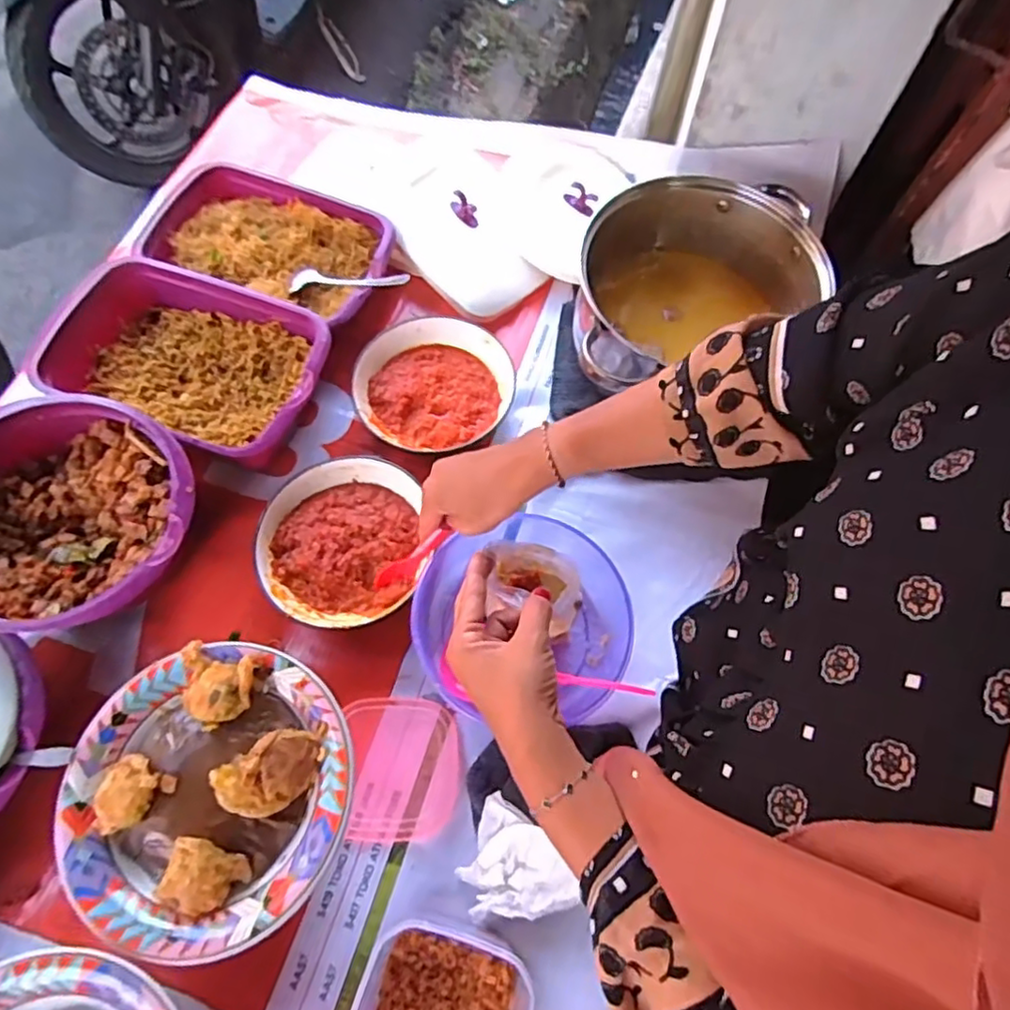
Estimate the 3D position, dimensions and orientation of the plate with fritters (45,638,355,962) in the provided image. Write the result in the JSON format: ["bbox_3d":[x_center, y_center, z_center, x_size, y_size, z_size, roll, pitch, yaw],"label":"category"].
[{"bbox_3d":[-0.232,0.219,0.498,0.217,0.033,0.210,1,67,-3],"label":"plate with fritters"}]

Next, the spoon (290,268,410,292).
[{"bbox_3d":[-0.178,-0.254,0.738,0.150,0.016,0.028,7,66,18],"label":"spoon"}]

